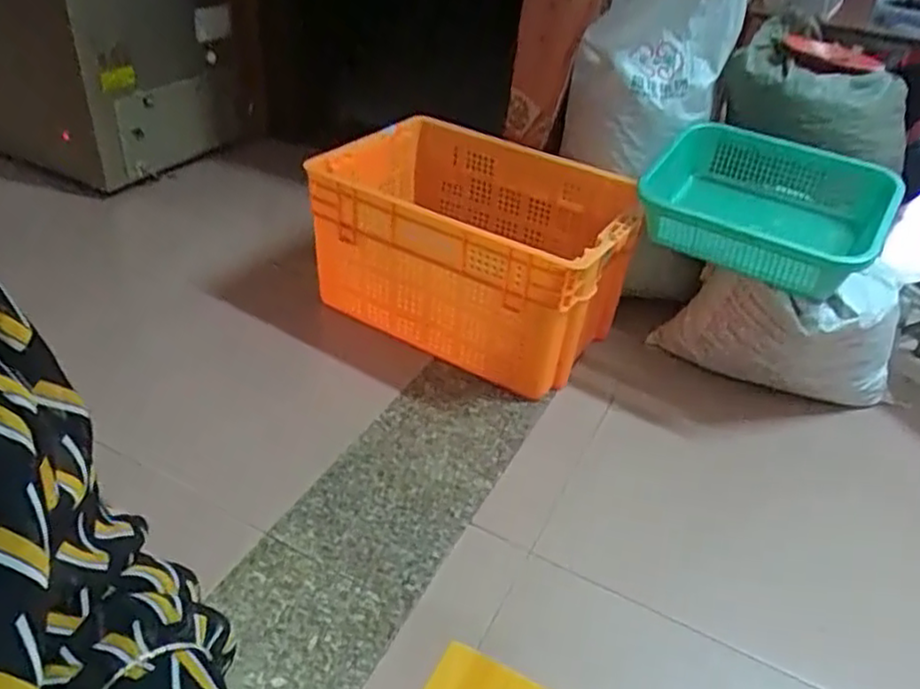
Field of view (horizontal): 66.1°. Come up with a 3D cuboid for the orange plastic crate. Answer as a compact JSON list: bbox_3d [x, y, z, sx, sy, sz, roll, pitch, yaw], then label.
[{"bbox_3d":[0.033,-0.188,1.414,0.572,0.324,0.411,21,40,19],"label":"orange plastic crate"}]

